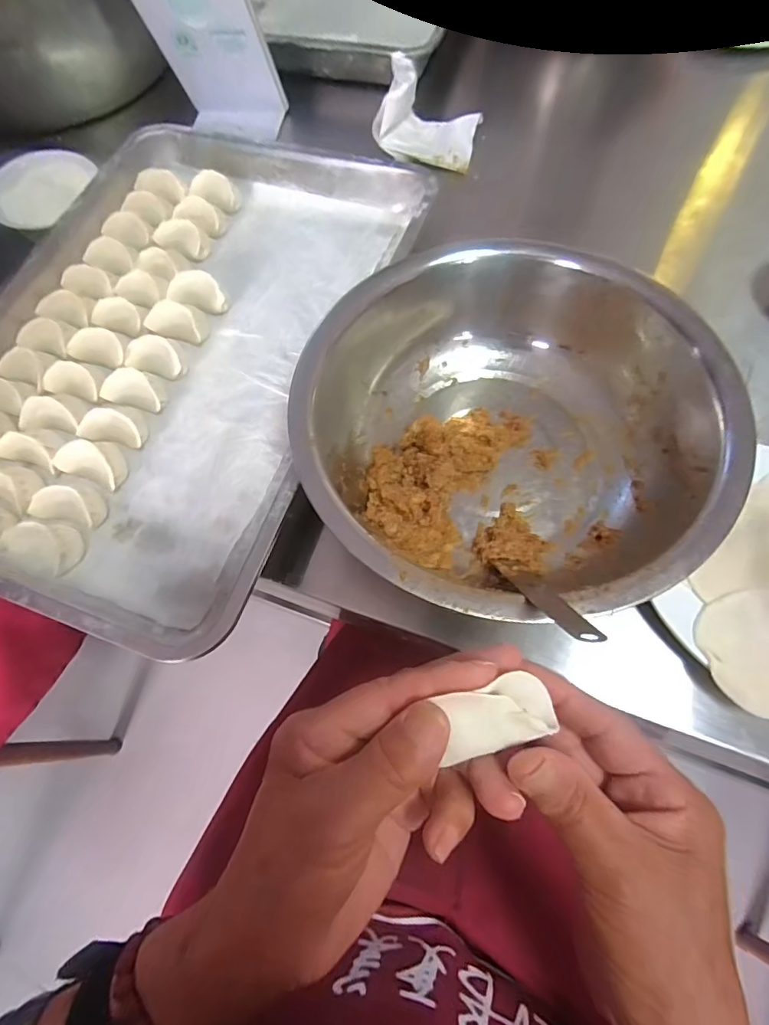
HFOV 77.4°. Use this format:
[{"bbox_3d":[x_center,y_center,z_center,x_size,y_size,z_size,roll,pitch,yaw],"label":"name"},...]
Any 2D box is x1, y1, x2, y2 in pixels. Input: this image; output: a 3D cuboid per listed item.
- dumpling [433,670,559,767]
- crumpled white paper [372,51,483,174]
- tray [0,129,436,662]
[{"bbox_3d":[0.047,0.083,0.198,0.048,0.024,0.026,-15,67,-3],"label":"dumpling"},{"bbox_3d":[0.051,-0.432,0.521,0.101,0.070,0.083,18,69,10],"label":"crumpled white paper"},{"bbox_3d":[-0.183,-0.151,0.420,0.336,0.050,0.476,17,69,10],"label":"tray"}]

